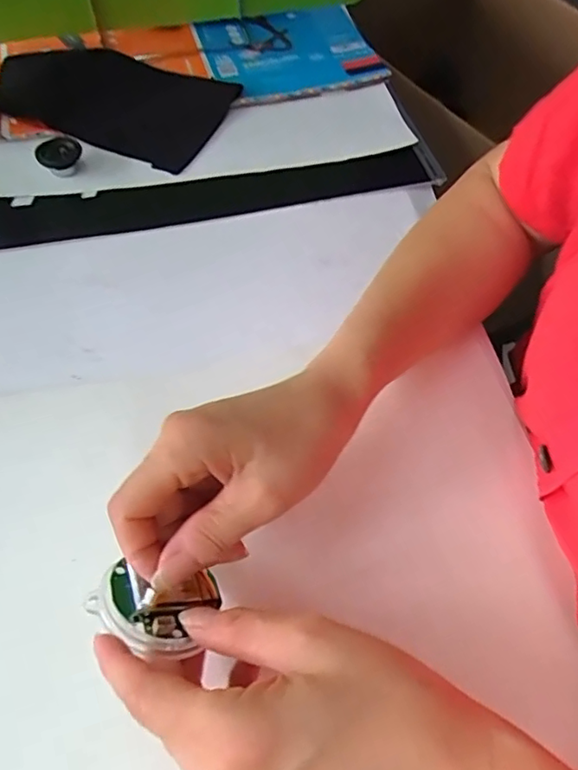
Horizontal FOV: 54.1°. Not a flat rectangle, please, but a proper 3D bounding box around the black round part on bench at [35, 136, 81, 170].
[{"bbox_3d":[-0.192,-0.194,0.475,0.035,0.015,0.040,-20,60,-12],"label":"black round part on bench"}]

